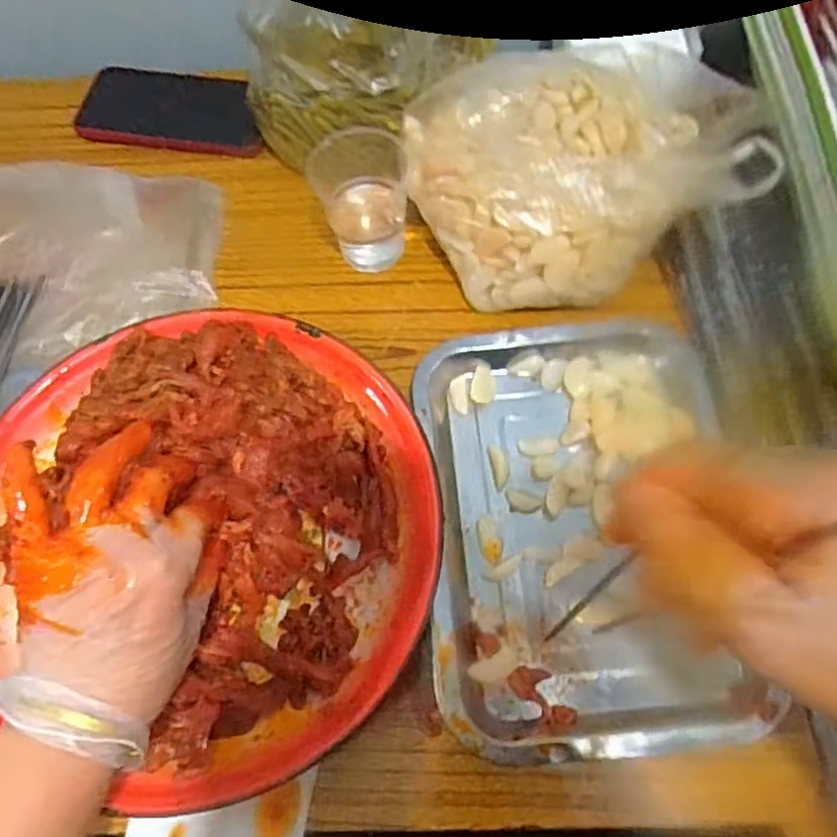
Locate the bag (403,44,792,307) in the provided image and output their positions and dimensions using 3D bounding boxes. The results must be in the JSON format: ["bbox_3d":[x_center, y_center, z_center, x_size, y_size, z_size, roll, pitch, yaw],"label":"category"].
[{"bbox_3d":[0.101,-0.169,0.440,0.210,0.100,0.170,-13,66,-4],"label":"bag"}]

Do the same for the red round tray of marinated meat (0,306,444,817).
[{"bbox_3d":[-0.131,0.052,0.381,0.290,0.072,0.267,-1,66,2],"label":"red round tray of marinated meat"}]

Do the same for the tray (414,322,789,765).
[{"bbox_3d":[0.096,0.059,0.391,0.177,0.030,0.250,-4,66,0],"label":"tray"}]

